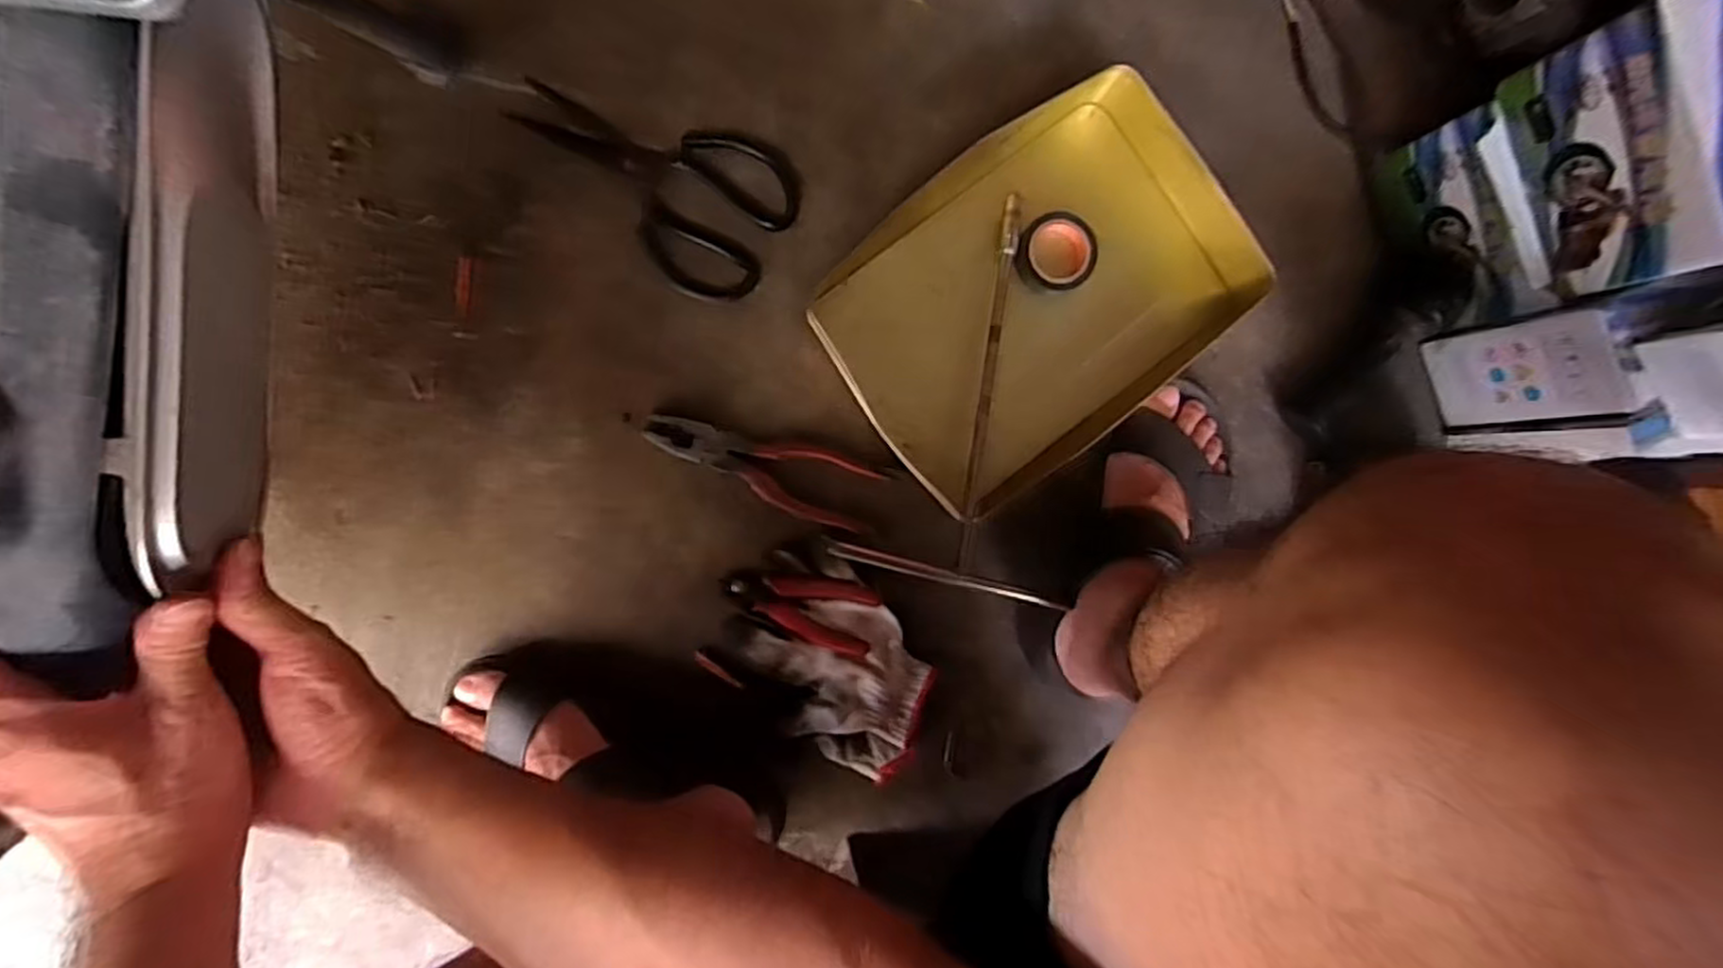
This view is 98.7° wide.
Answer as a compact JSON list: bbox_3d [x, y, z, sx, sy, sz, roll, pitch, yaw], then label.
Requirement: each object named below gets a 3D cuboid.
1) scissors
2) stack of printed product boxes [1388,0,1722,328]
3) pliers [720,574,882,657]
[{"bbox_3d":[-0.156,-0.231,0.550,0.207,0.017,0.120,30,88,-5],"label":"scissors"},{"bbox_3d":[0.502,-0.212,0.510,0.088,0.217,0.161,-17,92,-5],"label":"stack of printed product boxes"},{"bbox_3d":[-0.047,0.091,0.565,0.115,0.019,0.053,18,89,-6],"label":"pliers"}]

